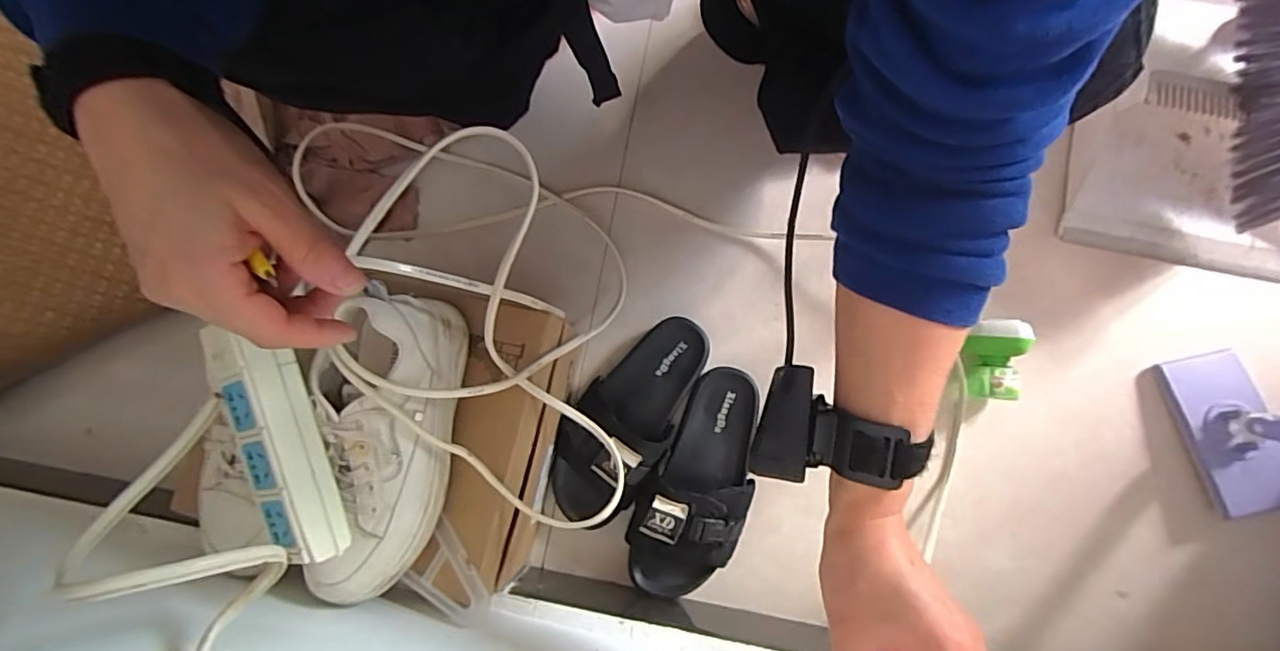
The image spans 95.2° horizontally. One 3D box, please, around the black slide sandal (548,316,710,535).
[{"bbox_3d":[-0.014,0.093,0.612,0.105,0.057,0.243,33,82,7],"label":"black slide sandal"}]

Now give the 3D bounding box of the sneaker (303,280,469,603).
[{"bbox_3d":[-0.205,0.094,0.468,0.086,0.100,0.238,10,91,4],"label":"sneaker"}]

